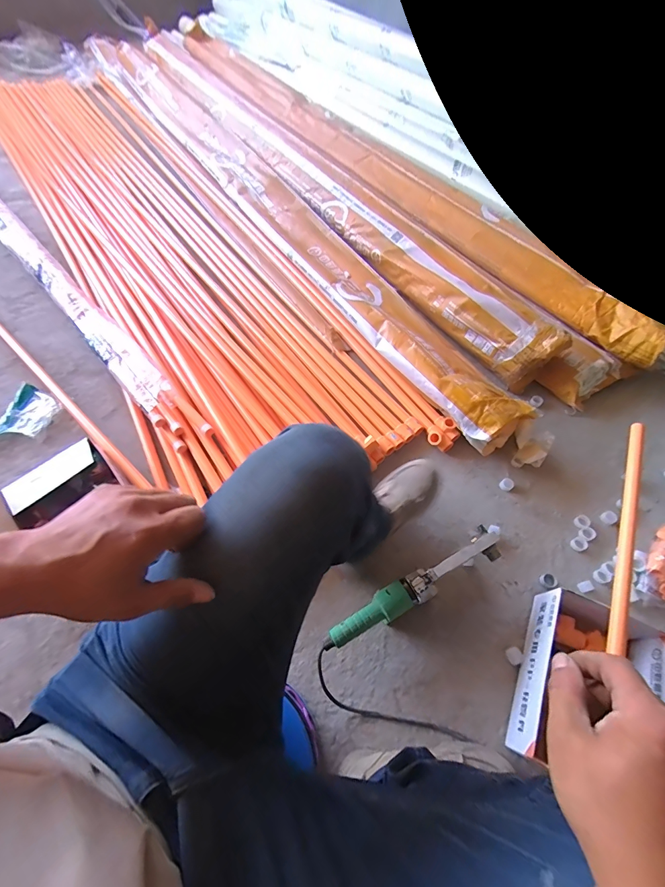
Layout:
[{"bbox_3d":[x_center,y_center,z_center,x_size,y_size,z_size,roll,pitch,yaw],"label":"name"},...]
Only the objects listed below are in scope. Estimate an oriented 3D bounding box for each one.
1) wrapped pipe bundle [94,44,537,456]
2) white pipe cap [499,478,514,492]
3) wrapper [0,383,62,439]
[{"bbox_3d":[-0.324,-1.032,1.500,0.221,0.137,2.778,-29,64,-17],"label":"wrapped pipe bundle"},{"bbox_3d":[0.419,0.100,0.905,0.031,0.023,0.027,-38,67,-21],"label":"white pipe cap"},{"bbox_3d":[-0.853,-0.055,0.981,0.277,0.039,0.161,-34,66,-20],"label":"wrapper"}]

